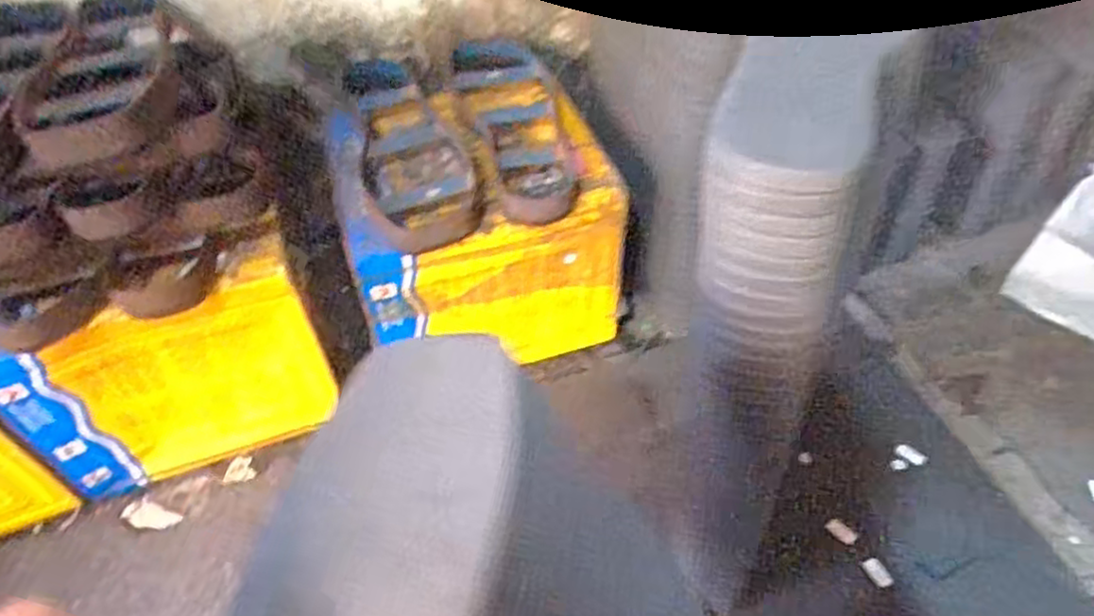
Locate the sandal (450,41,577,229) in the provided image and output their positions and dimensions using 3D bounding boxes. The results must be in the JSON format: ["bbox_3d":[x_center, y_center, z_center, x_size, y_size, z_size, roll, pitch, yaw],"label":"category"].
[{"bbox_3d":[-0.029,-0.181,0.697,0.091,0.032,0.233,-12,58,-8],"label":"sandal"}]

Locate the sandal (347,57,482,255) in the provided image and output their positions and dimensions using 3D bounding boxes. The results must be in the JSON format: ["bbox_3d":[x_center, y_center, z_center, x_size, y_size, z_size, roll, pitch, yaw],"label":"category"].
[{"bbox_3d":[-0.133,-0.159,0.687,0.096,0.061,0.258,-12,45,-8],"label":"sandal"}]

